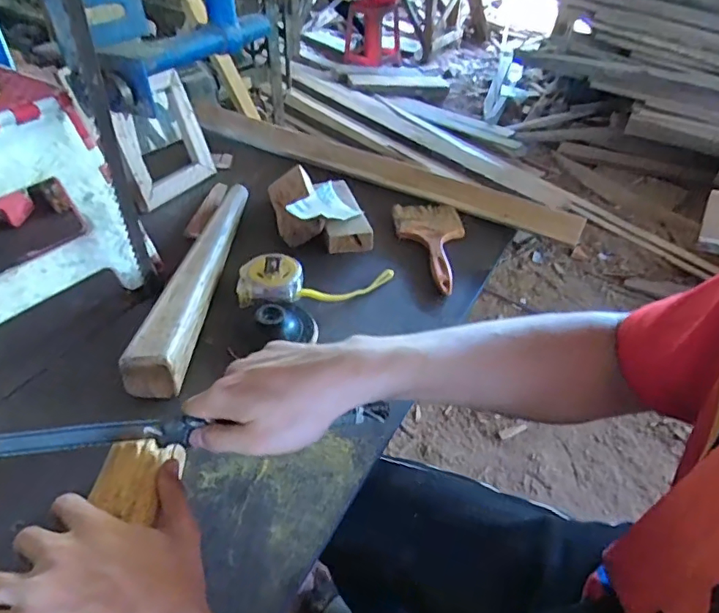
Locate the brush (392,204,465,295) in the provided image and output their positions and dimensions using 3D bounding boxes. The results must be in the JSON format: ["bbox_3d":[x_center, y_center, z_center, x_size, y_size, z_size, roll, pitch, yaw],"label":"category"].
[{"bbox_3d":[0.098,-0.084,0.668,0.089,0.013,0.185,-2,41,-5],"label":"brush"}]

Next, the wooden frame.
[{"bbox_3d":[-0.280,-0.235,0.721,0.025,0.151,0.135,4,37,34],"label":"wooden frame"}]

